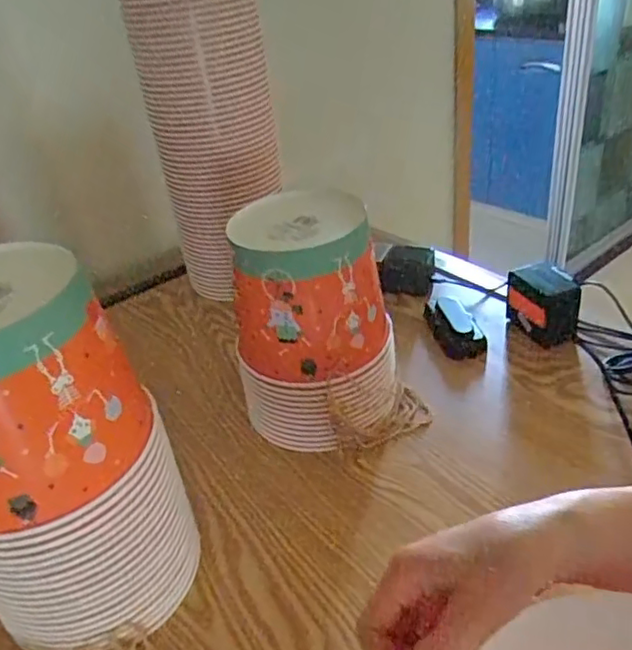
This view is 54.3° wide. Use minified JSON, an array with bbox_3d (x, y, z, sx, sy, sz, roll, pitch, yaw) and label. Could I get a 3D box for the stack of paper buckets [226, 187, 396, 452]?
[{"bbox_3d":[0.002,-0.001,0.628,0.148,0.225,0.145,-3,34,5],"label":"stack of paper buckets"}]

